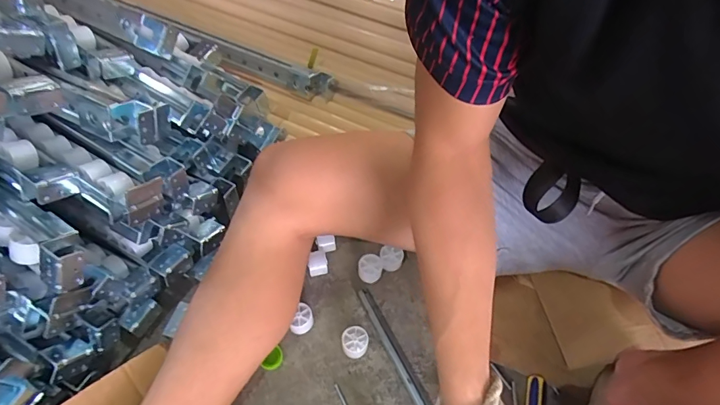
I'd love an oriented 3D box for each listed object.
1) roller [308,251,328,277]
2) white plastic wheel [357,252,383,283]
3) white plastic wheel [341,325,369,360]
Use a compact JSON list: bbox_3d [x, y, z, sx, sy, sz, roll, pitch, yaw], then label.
[{"bbox_3d":[-0.060,0.089,0.606,0.026,0.033,0.030,-8,56,-7],"label":"roller"},{"bbox_3d":[0.015,0.096,0.612,0.035,0.025,0.038,1,55,-1],"label":"white plastic wheel"},{"bbox_3d":[-0.007,0.181,0.546,0.034,0.023,0.036,1,55,-1],"label":"white plastic wheel"}]

